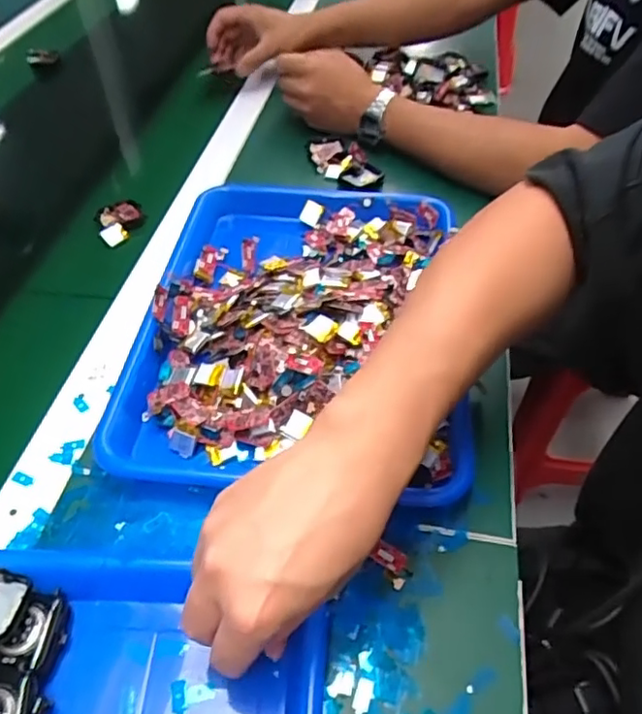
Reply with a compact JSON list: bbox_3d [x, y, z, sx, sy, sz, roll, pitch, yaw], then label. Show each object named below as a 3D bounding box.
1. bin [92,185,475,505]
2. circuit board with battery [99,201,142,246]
[{"bbox_3d":[-0.016,-0.039,0.483,0.247,0.053,0.320,5,49,3],"label":"bin"},{"bbox_3d":[-0.204,-0.140,0.607,0.042,0.014,0.061,-14,51,-13],"label":"circuit board with battery"}]

